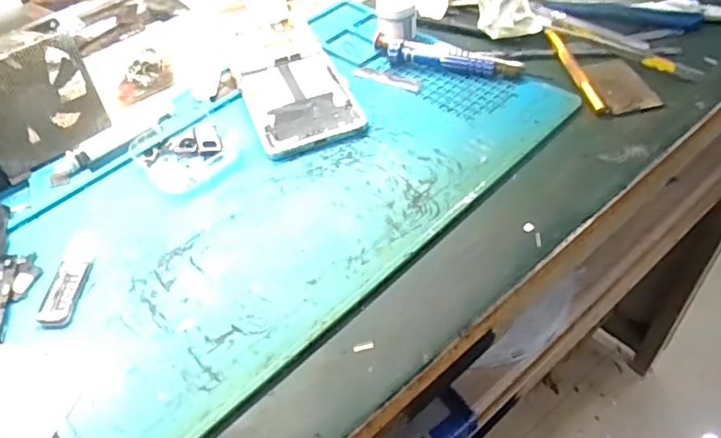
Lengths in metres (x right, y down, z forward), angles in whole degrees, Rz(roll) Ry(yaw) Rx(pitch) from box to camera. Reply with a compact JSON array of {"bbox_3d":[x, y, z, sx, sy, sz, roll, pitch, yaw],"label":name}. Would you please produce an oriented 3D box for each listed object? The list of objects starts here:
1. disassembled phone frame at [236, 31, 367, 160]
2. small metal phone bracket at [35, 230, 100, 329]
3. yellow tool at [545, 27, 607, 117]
[{"bbox_3d":[-0.052,-0.100,0.456,0.074,0.010,0.137,-19,49,-11],"label":"disassembled phone frame"},{"bbox_3d":[-0.173,0.033,0.354,0.020,0.004,0.068,-2,48,4],"label":"small metal phone bracket"},{"bbox_3d":[0.158,-0.111,0.440,0.011,0.012,0.097,-9,48,-3],"label":"yellow tool"}]

